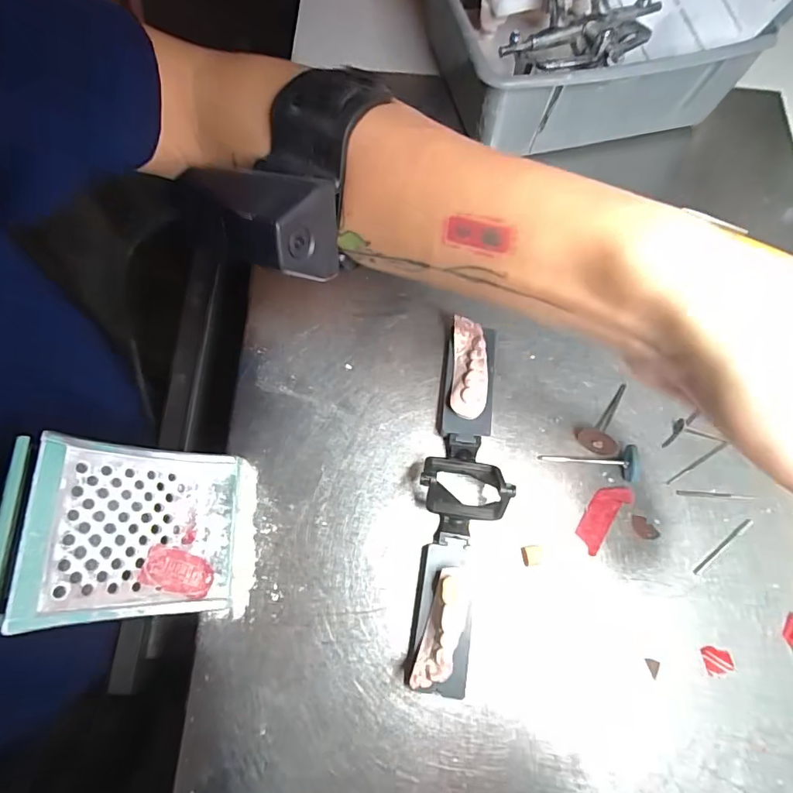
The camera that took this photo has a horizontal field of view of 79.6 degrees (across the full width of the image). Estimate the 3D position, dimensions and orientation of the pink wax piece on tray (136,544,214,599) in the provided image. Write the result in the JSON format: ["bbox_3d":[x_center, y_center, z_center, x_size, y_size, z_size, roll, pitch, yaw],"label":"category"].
[{"bbox_3d":[-0.103,0.083,0.225,0.032,0.004,0.018,31,52,-30],"label":"pink wax piece on tray"}]

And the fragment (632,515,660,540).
[{"bbox_3d":[0.128,0.068,0.246,0.016,0.004,0.009,41,77,13],"label":"fragment"}]

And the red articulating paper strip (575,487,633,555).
[{"bbox_3d":[0.107,0.061,0.246,0.016,0.004,0.039,40,77,13],"label":"red articulating paper strip"}]

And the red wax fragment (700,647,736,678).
[{"bbox_3d":[0.155,0.127,0.227,0.014,0.004,0.012,-4,72,0],"label":"red wax fragment"}]

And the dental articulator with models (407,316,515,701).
[{"bbox_3d":[0.034,0.047,0.236,0.038,0.031,0.177,8,72,4],"label":"dental articulator with models"}]

